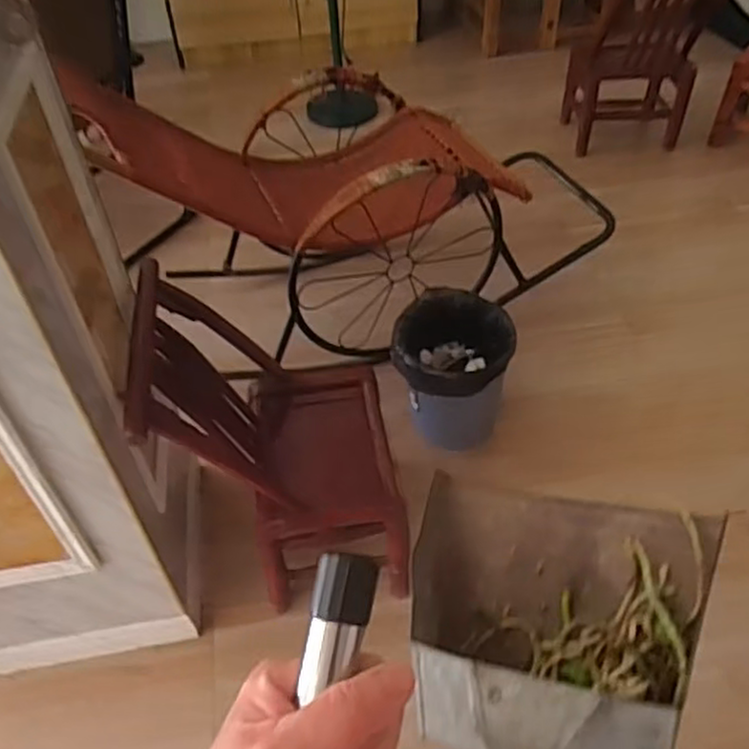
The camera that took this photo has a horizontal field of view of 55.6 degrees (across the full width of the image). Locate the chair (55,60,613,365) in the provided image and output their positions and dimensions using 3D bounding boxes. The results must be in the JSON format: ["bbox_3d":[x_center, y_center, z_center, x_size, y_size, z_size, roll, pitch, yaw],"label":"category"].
[{"bbox_3d":[0.011,-0.513,1.795,1.255,0.698,0.584,-14,46,-11],"label":"chair"}]

